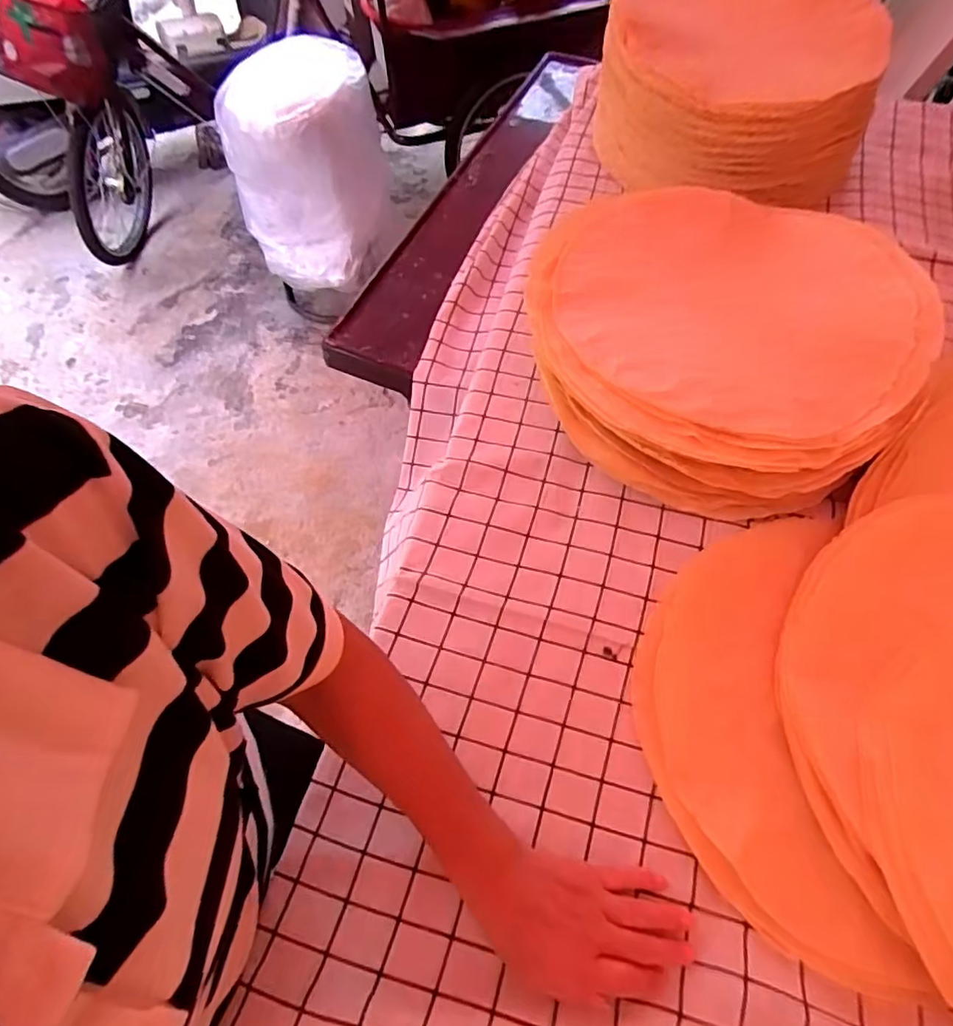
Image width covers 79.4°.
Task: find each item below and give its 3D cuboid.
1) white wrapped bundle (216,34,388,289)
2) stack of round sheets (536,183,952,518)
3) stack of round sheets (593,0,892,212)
[{"bbox_3d":[-0.454,-0.914,1.522,0.303,0.449,0.360,12,61,8],"label":"white wrapped bundle"},{"bbox_3d":[0.258,-0.192,0.630,0.367,0.118,0.404,-25,63,-13],"label":"stack of round sheets"},{"bbox_3d":[0.340,-0.593,0.791,0.343,0.167,0.319,6,61,4],"label":"stack of round sheets"}]

